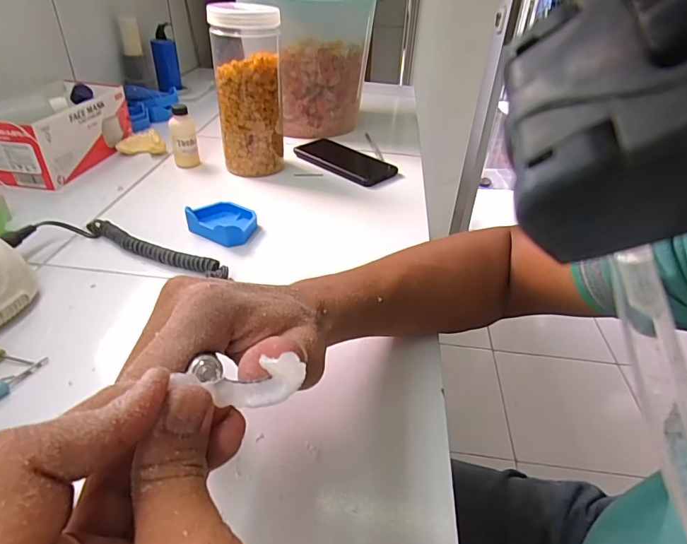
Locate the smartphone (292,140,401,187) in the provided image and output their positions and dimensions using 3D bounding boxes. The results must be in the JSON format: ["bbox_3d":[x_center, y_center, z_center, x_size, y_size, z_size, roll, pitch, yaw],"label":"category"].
[{"bbox_3d":[0.001,-0.178,0.699,0.169,0.015,0.087,29,43,30],"label":"smartphone"}]

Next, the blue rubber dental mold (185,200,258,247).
[{"bbox_3d":[-0.138,-0.059,0.509,0.078,0.026,0.058,22,40,23],"label":"blue rubber dental mold"}]

